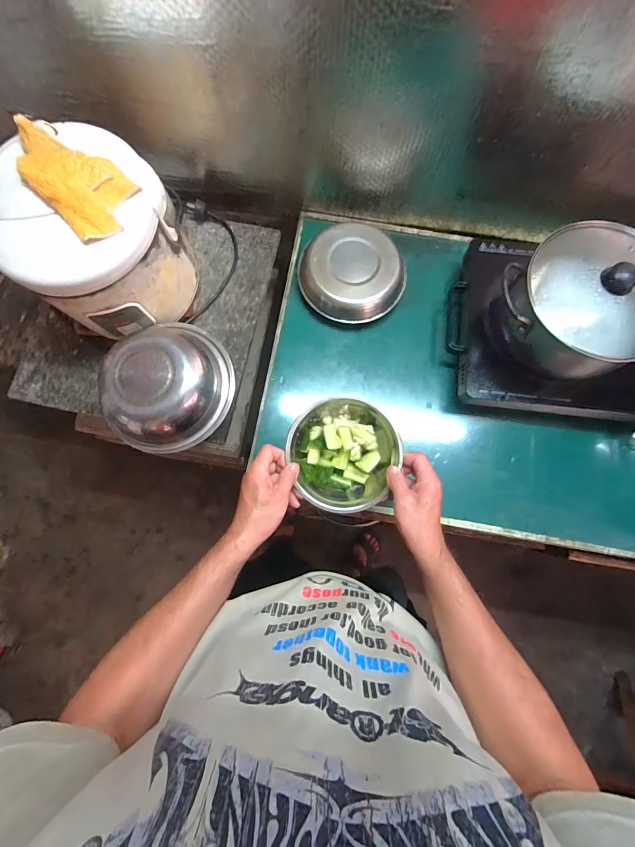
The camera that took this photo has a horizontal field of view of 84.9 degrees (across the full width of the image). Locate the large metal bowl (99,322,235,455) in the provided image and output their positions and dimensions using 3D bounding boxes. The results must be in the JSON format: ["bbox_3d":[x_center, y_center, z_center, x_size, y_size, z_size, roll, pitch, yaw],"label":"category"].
[{"bbox_3d":[-0.246,-0.068,0.571,0.195,0.081,0.207,0,79,0],"label":"large metal bowl"}]

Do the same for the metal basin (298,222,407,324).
[{"bbox_3d":[0.068,-0.285,0.665,0.185,0.065,0.178,43,82,7],"label":"metal basin"}]

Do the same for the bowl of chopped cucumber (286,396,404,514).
[{"bbox_3d":[0.041,0.045,0.518,0.153,0.067,0.163,0,79,0],"label":"bowl of chopped cucumber"}]

